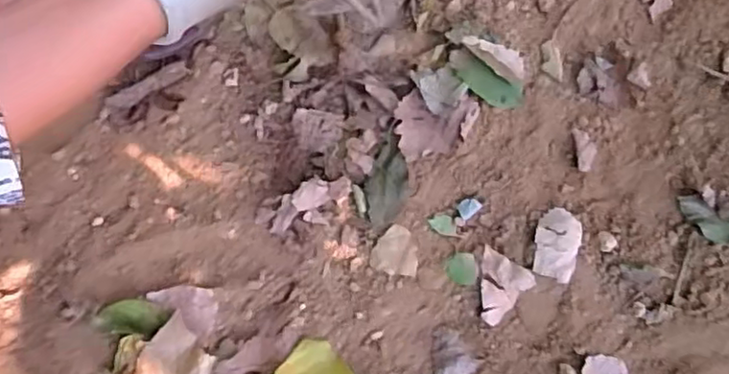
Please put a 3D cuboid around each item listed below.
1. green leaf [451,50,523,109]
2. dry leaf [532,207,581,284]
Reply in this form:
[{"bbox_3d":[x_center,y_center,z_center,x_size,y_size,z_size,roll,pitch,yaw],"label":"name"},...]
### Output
[{"bbox_3d":[0.122,-0.103,0.642,0.083,0.009,0.030,31,77,-18],"label":"green leaf"},{"bbox_3d":[0.187,0.055,0.628,0.042,0.018,0.070,20,77,3],"label":"dry leaf"}]

